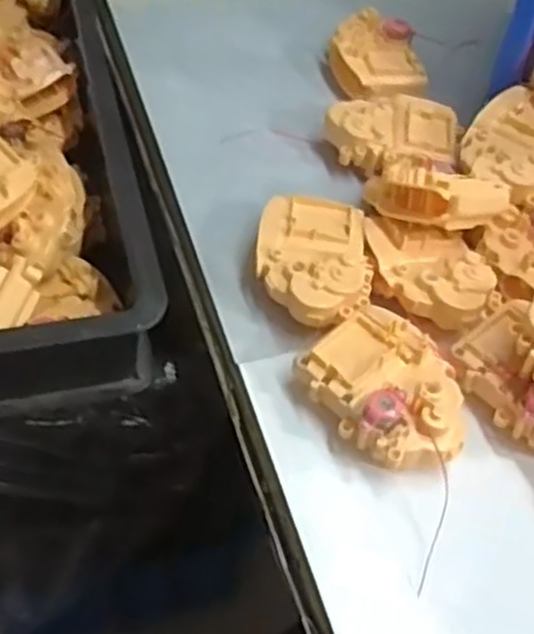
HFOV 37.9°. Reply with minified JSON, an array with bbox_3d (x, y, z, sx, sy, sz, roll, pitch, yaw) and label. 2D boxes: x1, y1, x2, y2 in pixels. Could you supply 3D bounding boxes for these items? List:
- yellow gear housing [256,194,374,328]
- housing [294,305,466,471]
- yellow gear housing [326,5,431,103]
[{"bbox_3d":[0.029,-0.033,0.492,0.069,0.032,0.094,0,51,-6],"label":"yellow gear housing"},{"bbox_3d":[0.069,0.042,0.439,0.095,0.037,0.073,35,55,21],"label":"housing"},{"bbox_3d":[0.090,-0.206,0.635,0.074,0.038,0.096,-2,51,-8],"label":"yellow gear housing"}]

